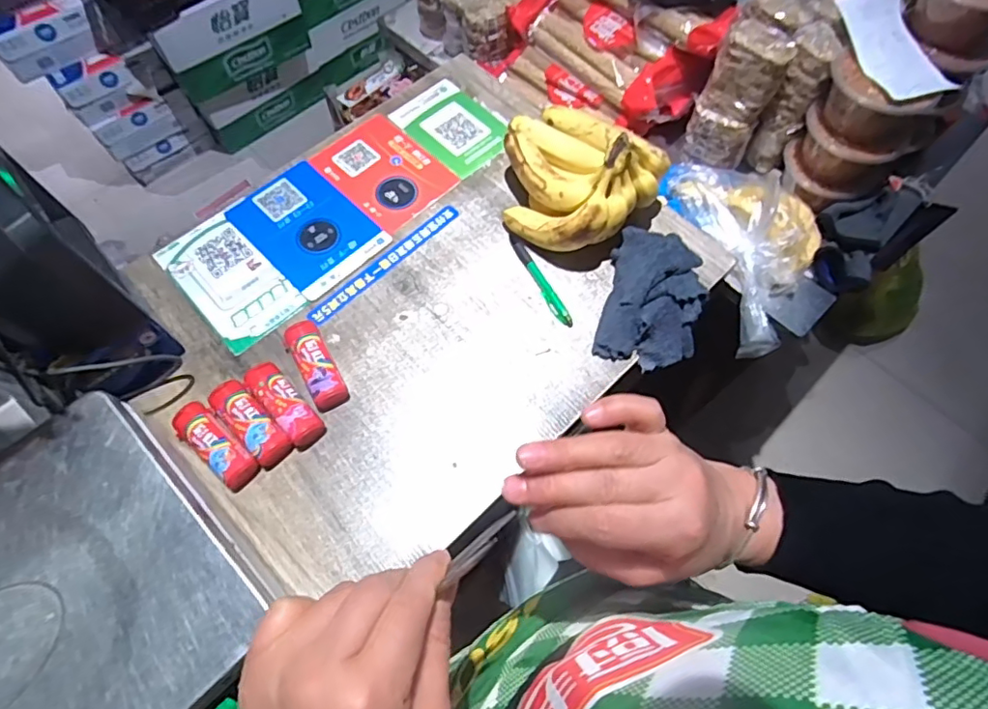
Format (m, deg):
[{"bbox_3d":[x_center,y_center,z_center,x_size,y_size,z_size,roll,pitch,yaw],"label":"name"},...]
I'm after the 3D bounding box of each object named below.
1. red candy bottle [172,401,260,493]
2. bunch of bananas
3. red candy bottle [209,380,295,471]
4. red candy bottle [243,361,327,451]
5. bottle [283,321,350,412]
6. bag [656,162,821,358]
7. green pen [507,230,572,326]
[{"bbox_3d":[-0.268,0.087,0.535,0.096,0.028,0.036,39,71,15],"label":"red candy bottle"},{"bbox_3d":[0.081,-0.205,0.626,0.150,0.114,0.181,-39,72,-16],"label":"bunch of bananas"},{"bbox_3d":[-0.239,0.065,0.545,0.035,0.029,0.097,-39,72,-16],"label":"red candy bottle"},{"bbox_3d":[-0.209,0.047,0.552,0.034,0.029,0.101,-38,72,-16],"label":"red candy bottle"},{"bbox_3d":[-0.184,0.009,0.571,0.035,0.029,0.100,-28,69,-12],"label":"bottle"},{"bbox_3d":[0.323,-0.144,0.686,0.159,0.077,0.274,-14,67,-7],"label":"bag"},{"bbox_3d":[0.052,-0.088,0.631,0.016,0.009,0.134,-25,69,-11],"label":"green pen"}]

